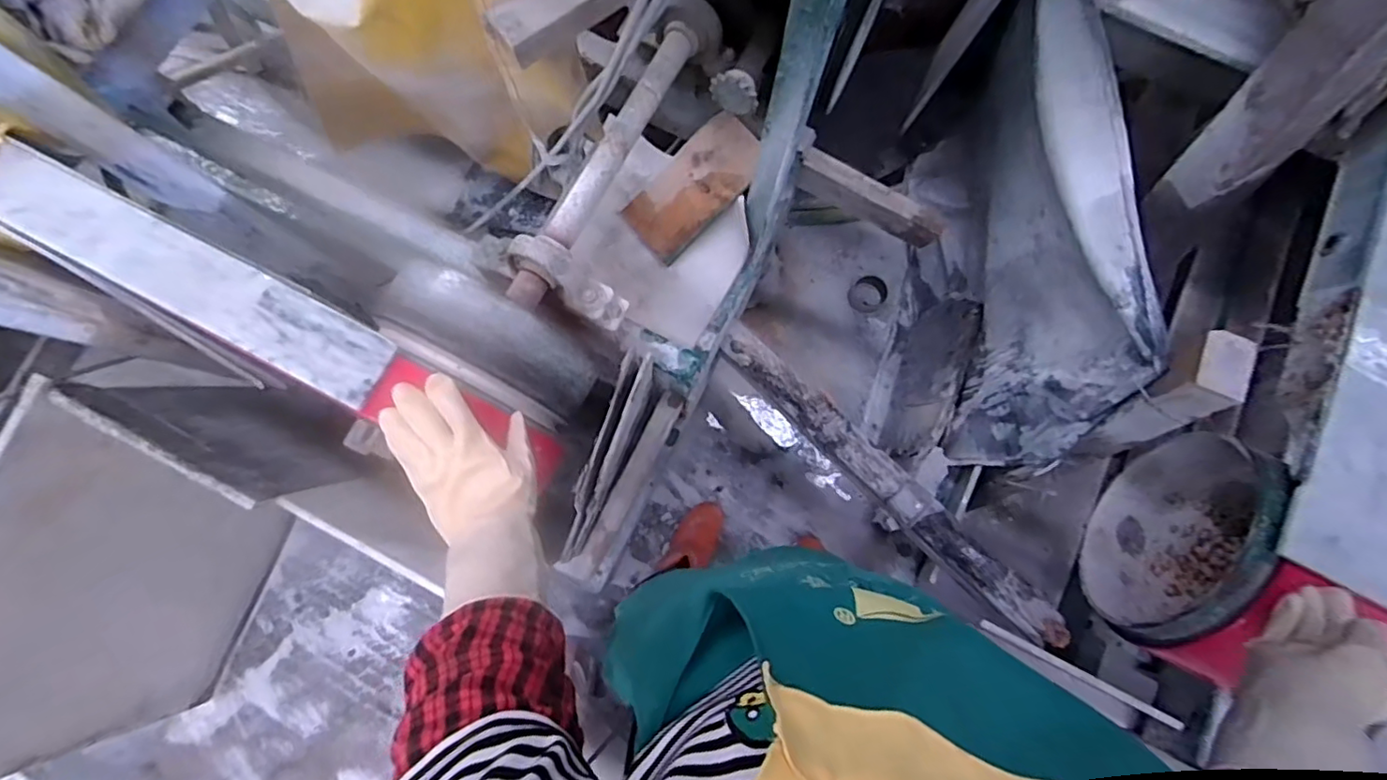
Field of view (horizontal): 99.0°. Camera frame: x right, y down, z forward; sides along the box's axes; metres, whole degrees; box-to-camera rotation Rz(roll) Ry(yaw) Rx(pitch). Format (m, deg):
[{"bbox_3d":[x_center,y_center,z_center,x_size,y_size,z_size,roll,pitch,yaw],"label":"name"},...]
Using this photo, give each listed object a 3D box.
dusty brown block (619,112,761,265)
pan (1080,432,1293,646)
[{"bbox_3d":[-0.001,-0.335,0.979,0.238,0.023,0.128,-41,82,11],"label":"dusty brown block"},{"bbox_3d":[0.610,0.180,0.725,0.083,0.258,0.280,26,78,5],"label":"pan"}]

